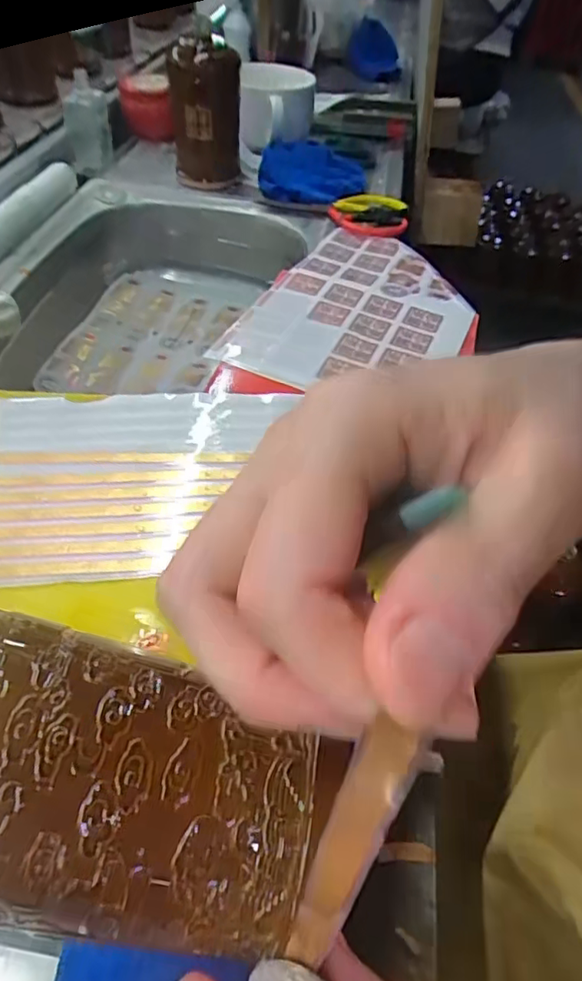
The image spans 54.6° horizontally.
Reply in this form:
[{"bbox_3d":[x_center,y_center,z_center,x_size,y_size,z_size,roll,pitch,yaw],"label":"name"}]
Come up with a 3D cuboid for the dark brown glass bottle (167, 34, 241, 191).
[{"bbox_3d":[-0.111,-0.486,0.734,0.086,0.158,0.089,-2,50,-7],"label":"dark brown glass bottle"}]

